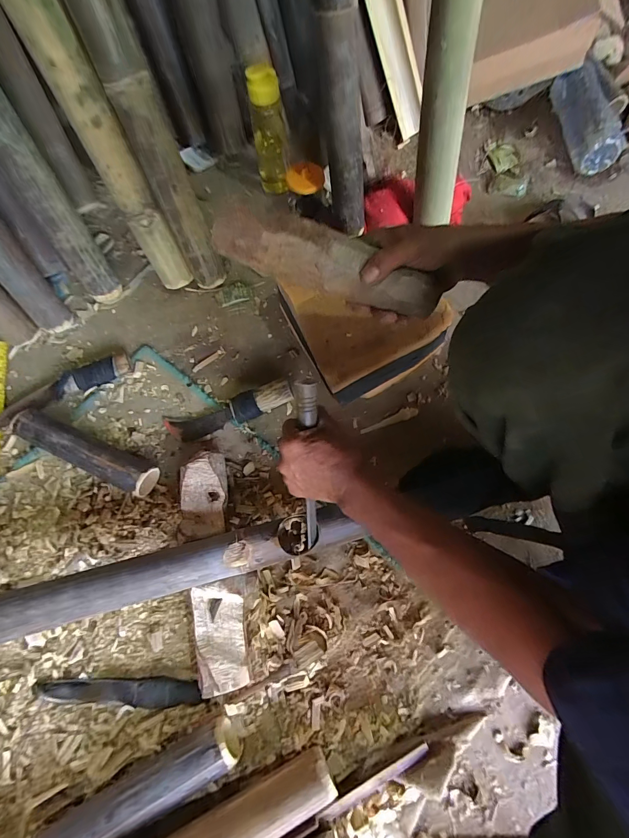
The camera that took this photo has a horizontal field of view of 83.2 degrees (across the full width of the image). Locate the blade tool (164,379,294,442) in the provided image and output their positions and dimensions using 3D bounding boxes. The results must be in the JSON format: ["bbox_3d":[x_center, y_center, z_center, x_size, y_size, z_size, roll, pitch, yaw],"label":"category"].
[{"bbox_3d":[-0.156,-0.016,0.637,0.237,0.044,0.059,-17,70,-5],"label":"blade tool"}]

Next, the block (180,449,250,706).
[{"bbox_3d":[-0.148,0.216,0.540,0.088,0.055,0.328,-12,70,-3],"label":"block"}]

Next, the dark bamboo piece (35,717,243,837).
[{"bbox_3d":[-0.221,0.474,0.448,0.259,0.056,0.061,-25,71,-8],"label":"dark bamboo piece"}]

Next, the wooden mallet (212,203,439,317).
[{"bbox_3d":[0.014,-0.166,0.381,0.239,0.049,0.045,17,70,-5],"label":"wooden mallet"}]

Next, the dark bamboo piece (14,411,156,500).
[{"bbox_3d":[-0.394,0.059,0.609,0.259,0.058,0.056,22,71,9],"label":"dark bamboo piece"}]

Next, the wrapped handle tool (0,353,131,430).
[{"bbox_3d":[-0.496,-0.052,0.669,0.302,0.034,0.052,-26,71,-8],"label":"wrapped handle tool"}]

